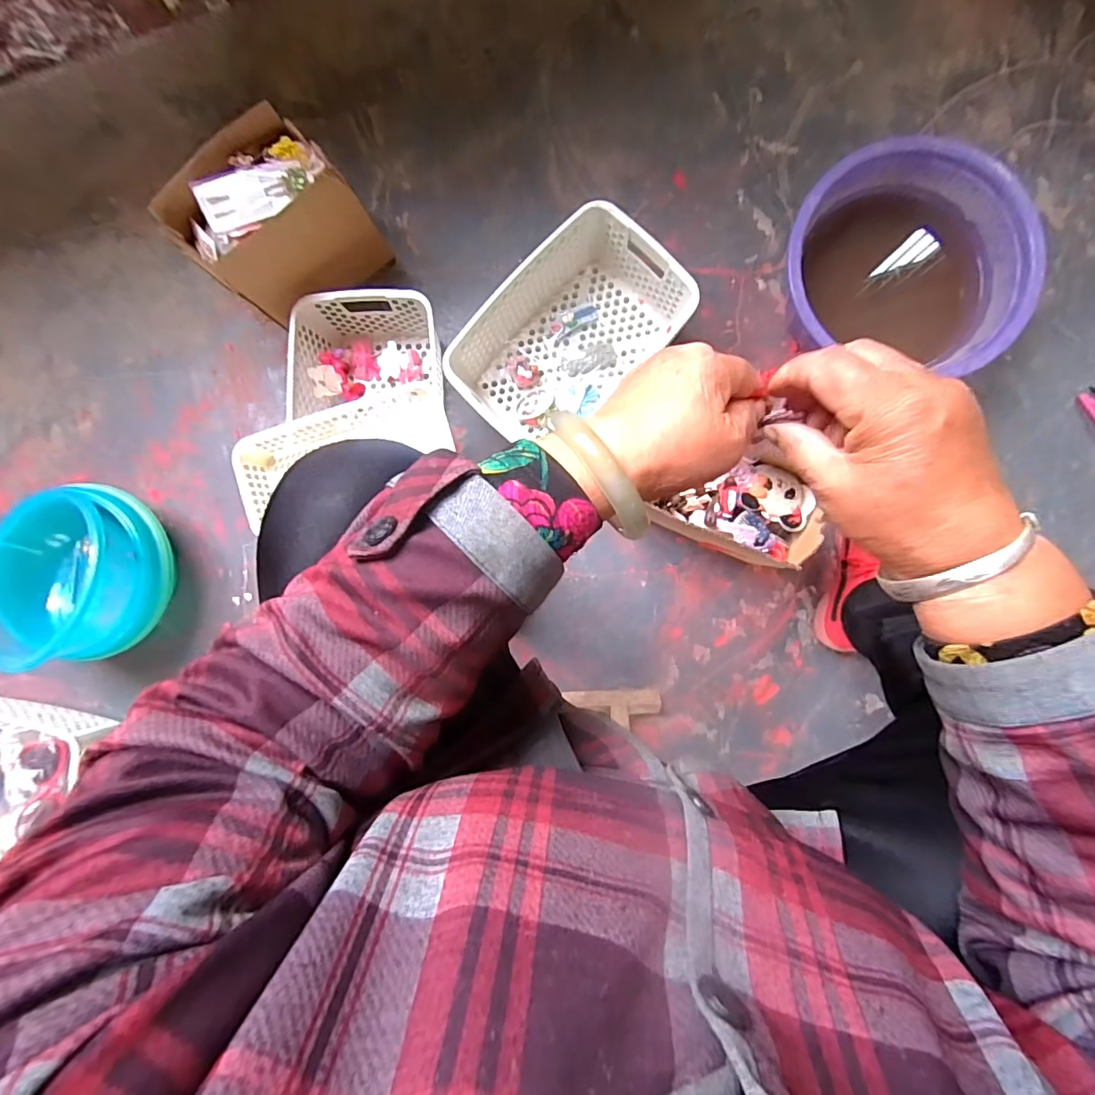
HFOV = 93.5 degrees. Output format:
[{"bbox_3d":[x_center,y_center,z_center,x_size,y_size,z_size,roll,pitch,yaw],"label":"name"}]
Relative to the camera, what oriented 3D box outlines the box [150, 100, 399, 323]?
[{"bbox_3d":[-0.344,-0.407,0.674,0.202,0.179,0.144,-39,88,2],"label":"box"}]

